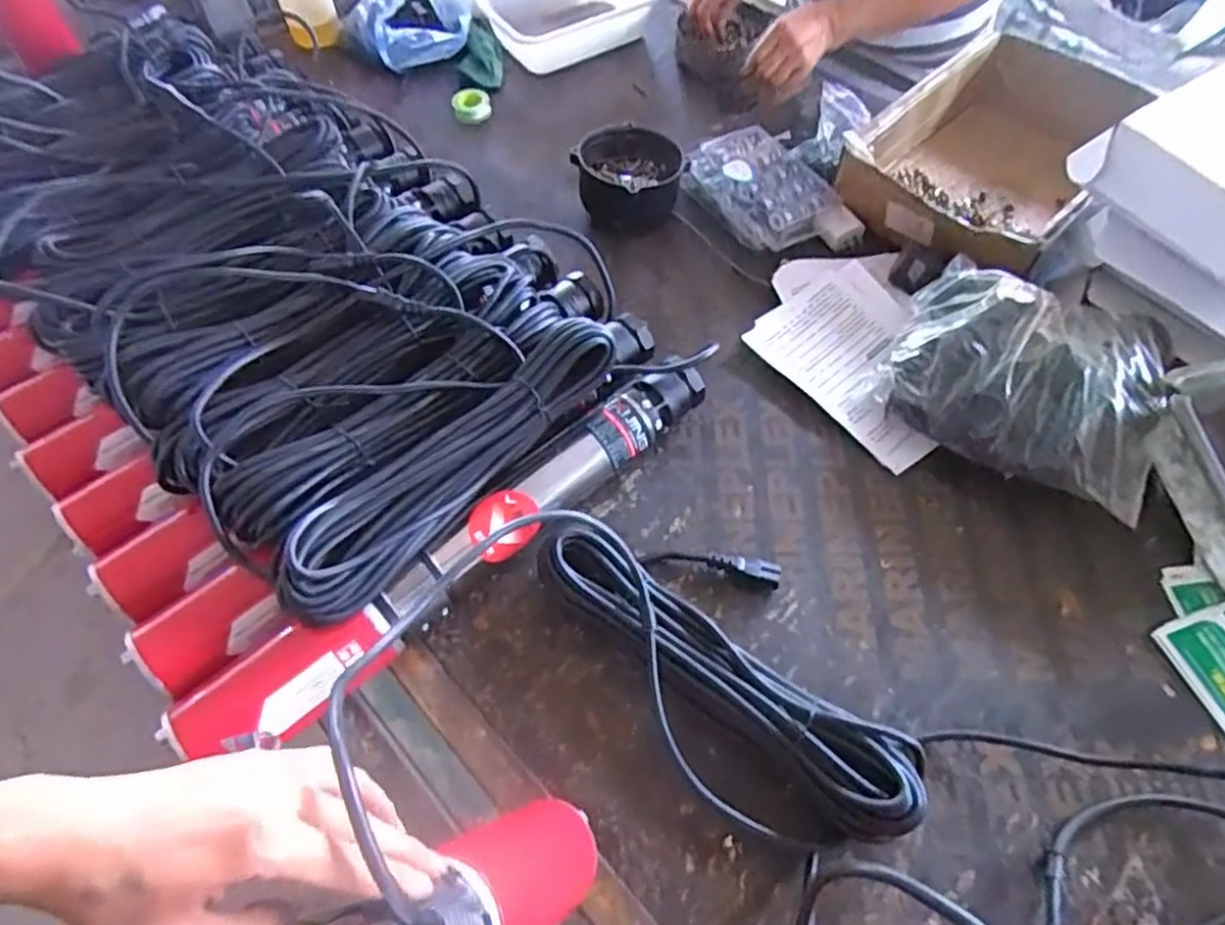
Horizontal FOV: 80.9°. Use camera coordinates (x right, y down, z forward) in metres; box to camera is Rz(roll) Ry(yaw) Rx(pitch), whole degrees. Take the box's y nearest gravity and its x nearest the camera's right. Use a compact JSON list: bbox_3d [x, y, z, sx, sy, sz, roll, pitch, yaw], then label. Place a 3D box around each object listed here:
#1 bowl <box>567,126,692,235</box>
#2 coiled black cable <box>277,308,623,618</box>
[{"bbox_3d":[0.022,-0.343,0.894,0.133,0.082,0.129,-10,59,-4],"label":"bowl"},{"bbox_3d":[-0.133,-0.003,0.601,0.075,0.082,0.333,37,67,21],"label":"coiled black cable"}]

